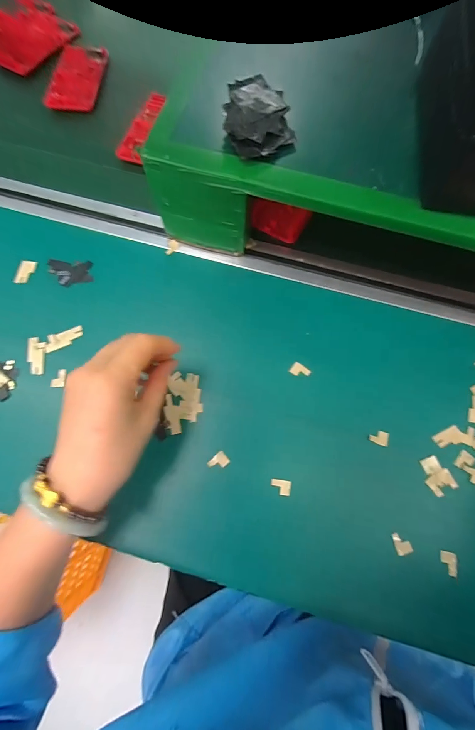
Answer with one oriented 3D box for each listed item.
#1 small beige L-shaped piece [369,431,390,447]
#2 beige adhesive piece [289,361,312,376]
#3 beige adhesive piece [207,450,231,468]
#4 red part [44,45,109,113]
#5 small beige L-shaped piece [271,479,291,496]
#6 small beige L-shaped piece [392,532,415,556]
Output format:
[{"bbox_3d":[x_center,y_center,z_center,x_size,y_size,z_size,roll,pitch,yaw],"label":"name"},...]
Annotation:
[{"bbox_3d":[0.137,0.070,0.296,0.018,0.004,0.013,11,74,3],"label":"small beige L-shaped piece"},{"bbox_3d":[0.065,0.006,0.314,0.019,0.004,0.013,33,76,9],"label":"beige adhesive piece"},{"bbox_3d":[-0.018,0.092,0.291,0.019,0.004,0.014,-38,77,-11],"label":"beige adhesive piece"},{"bbox_3d":[-0.218,-0.390,0.419,0.069,0.009,0.120,6,73,0],"label":"red part"},{"bbox_3d":[0.040,0.114,0.285,0.019,0.004,0.013,6,73,1],"label":"small beige L-shaped piece"},{"bbox_3d":[0.147,0.159,0.273,0.015,0.004,0.018,-10,67,-6],"label":"small beige L-shaped piece"}]

